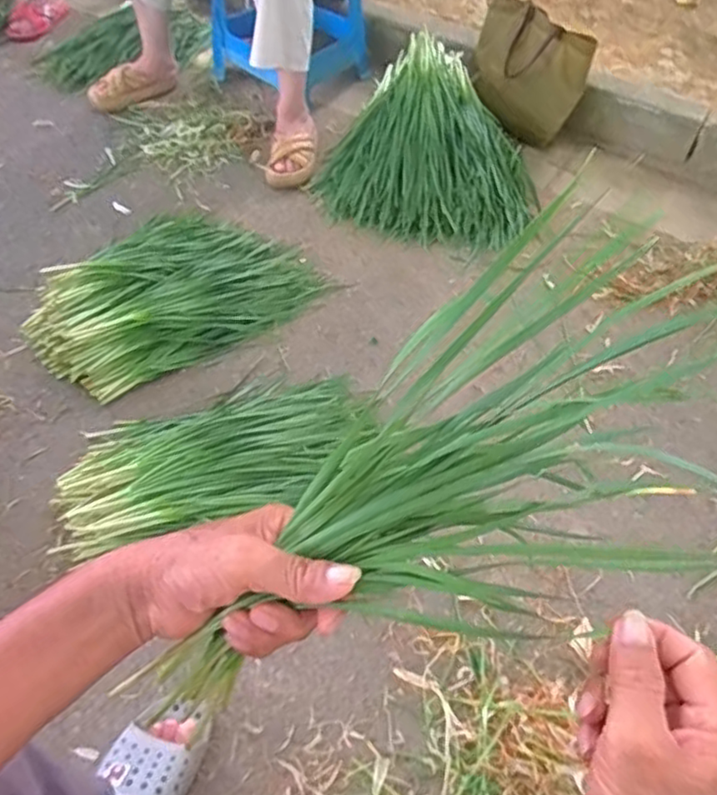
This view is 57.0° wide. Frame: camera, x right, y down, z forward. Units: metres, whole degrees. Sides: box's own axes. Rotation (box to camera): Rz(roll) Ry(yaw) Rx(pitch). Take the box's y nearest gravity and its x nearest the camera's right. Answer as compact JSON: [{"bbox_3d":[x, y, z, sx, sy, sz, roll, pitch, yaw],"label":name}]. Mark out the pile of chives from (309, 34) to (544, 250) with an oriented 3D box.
[{"bbox_3d":[0.176,-0.569,1.451,0.485,0.179,0.447,14,55,9],"label":"pile of chives"}]

